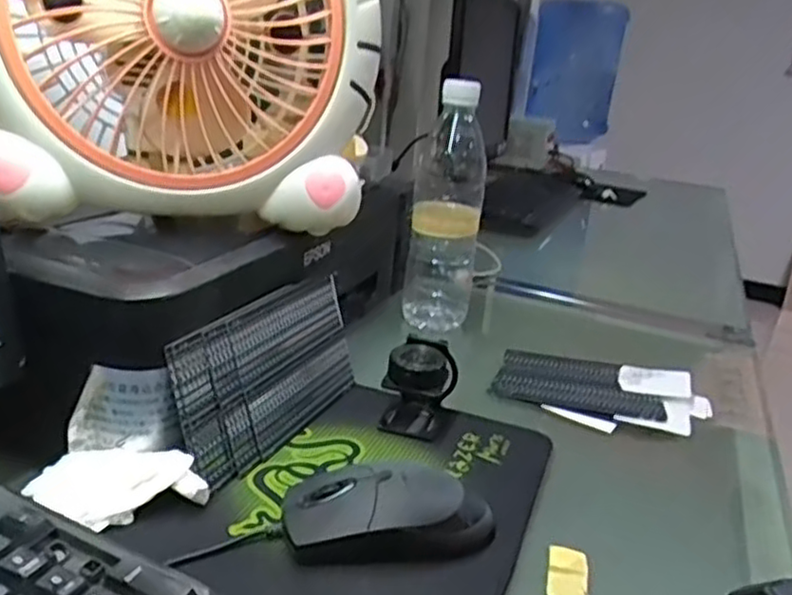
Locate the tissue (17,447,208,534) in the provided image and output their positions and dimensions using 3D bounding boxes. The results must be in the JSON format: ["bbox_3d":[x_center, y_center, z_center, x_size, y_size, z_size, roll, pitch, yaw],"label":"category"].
[{"bbox_3d":[-0.148,0.099,0.383,0.085,0.028,0.043,-2,21,-24],"label":"tissue"}]

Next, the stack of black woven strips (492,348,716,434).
[{"bbox_3d":[0.167,0.072,0.583,0.163,0.019,0.102,15,21,22],"label":"stack of black woven strips"}]

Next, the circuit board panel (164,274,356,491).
[{"bbox_3d":[-0.079,0.048,0.469,0.009,0.090,0.178,-6,11,27],"label":"circuit board panel"}]

